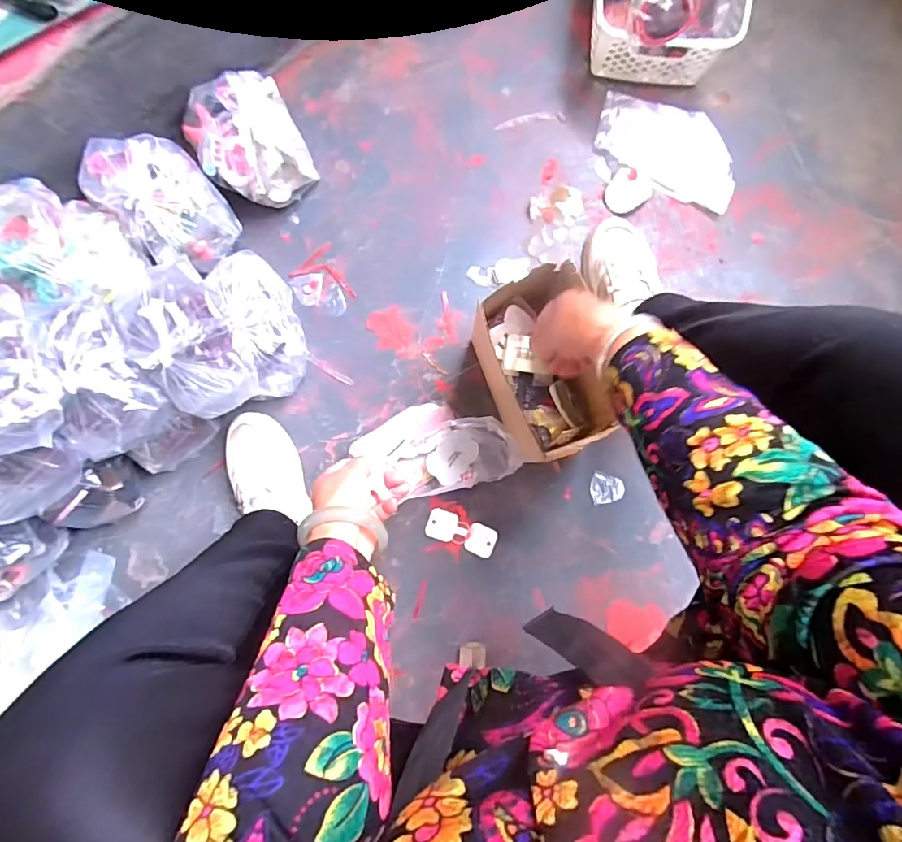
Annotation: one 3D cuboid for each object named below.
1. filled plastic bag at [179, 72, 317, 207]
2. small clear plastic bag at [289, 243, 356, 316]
[{"bbox_3d":[-0.272,-0.377,0.672,0.131,0.092,0.155,-33,88,-1],"label":"filled plastic bag"},{"bbox_3d":[-0.190,-0.198,0.719,0.072,0.005,0.096,-31,88,-1],"label":"small clear plastic bag"}]

